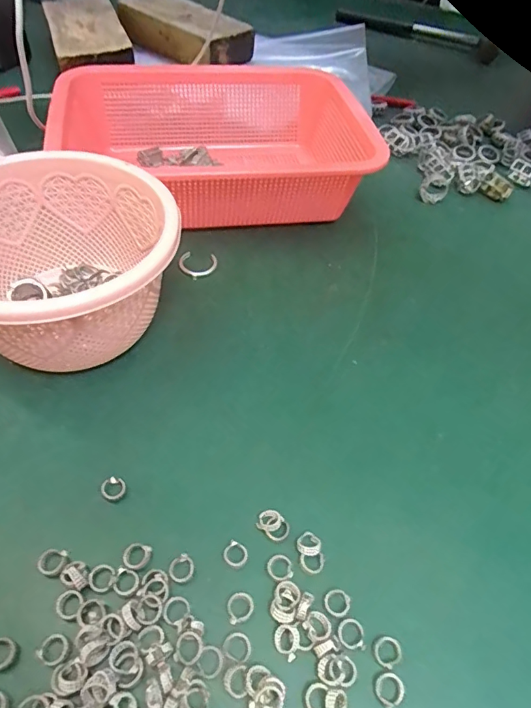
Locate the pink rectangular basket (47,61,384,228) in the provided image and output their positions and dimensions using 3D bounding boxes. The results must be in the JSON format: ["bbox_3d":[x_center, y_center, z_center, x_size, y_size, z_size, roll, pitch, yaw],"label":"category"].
[{"bbox_3d":[-0.046,-0.190,0.433,0.263,0.082,0.184,-10,53,-12],"label":"pink rectangular basket"}]

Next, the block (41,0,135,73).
[{"bbox_3d":[-0.230,-0.411,0.600,0.091,0.043,0.189,-15,54,-16],"label":"block"}]

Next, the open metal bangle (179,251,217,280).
[{"bbox_3d":[-0.056,-0.073,0.384,0.029,0.004,0.031,2,52,-3],"label":"open metal bangle"}]

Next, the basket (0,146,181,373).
[{"bbox_3d":[-0.129,-0.048,0.300,0.142,0.091,0.144,2,52,-3],"label":"basket"}]

